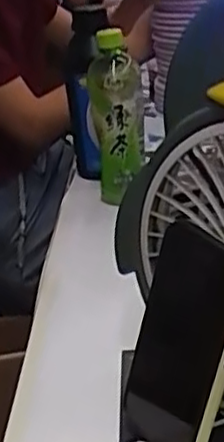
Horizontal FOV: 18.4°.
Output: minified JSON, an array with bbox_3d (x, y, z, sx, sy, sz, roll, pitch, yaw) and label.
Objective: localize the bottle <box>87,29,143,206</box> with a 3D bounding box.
[{"bbox_3d":[0.005,-0.126,0.829,0.058,0.195,0.075,-6,25,3],"label":"bottle"}]

